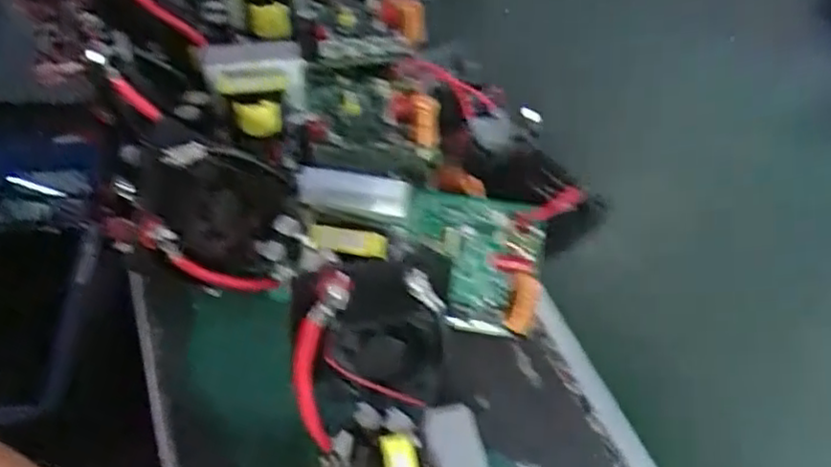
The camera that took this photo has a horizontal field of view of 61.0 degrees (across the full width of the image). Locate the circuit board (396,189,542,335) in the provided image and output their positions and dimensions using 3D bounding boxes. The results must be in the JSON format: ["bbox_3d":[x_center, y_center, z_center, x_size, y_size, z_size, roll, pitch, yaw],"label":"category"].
[{"bbox_3d":[0.039,0.019,0.509,0.099,0.033,0.096,10,82,8],"label":"circuit board"}]

